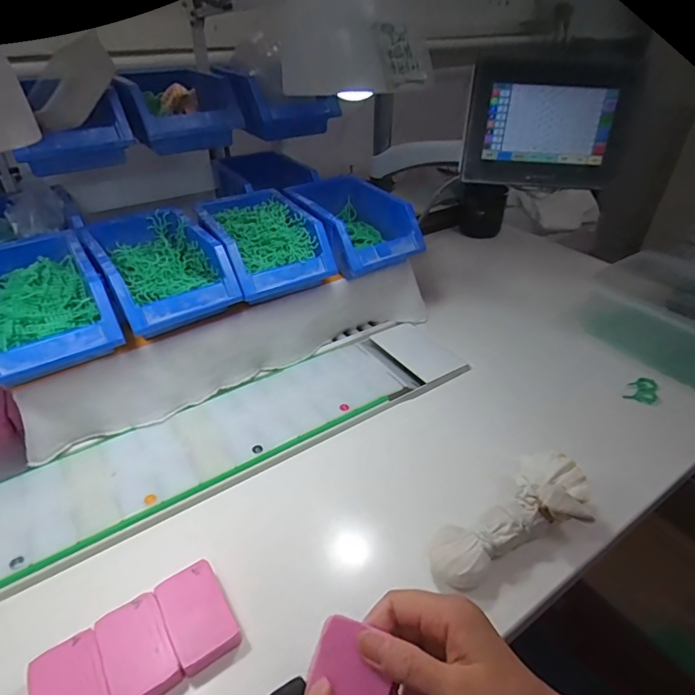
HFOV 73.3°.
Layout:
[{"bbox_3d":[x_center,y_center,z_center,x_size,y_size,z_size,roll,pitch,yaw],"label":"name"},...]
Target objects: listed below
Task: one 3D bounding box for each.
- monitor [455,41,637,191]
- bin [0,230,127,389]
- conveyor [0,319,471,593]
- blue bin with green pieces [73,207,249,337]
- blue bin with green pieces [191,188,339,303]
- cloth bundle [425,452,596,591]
[{"bbox_3d":[0.256,-0.289,0.584,0.199,0.163,0.040,0,22,-6],"label":"monitor"},{"bbox_3d":[-0.323,-0.047,0.487,0.123,0.071,0.184,-22,41,-27],"label":"bin"},{"bbox_3d":[-0.217,0.131,0.499,0.866,0.030,0.136,-22,41,-27],"label":"conveyor"},{"bbox_3d":[-0.223,-0.097,0.548,0.120,0.064,0.185,-24,42,-29],"label":"blue bin with green pieces"},{"bbox_3d":[-0.113,-0.139,0.607,0.125,0.066,0.180,-20,40,-25],"label":"blue bin with green pieces"},{"bbox_3d":[0.146,0.158,0.416,0.162,0.045,0.069,-29,44,-16],"label":"cloth bundle"}]

